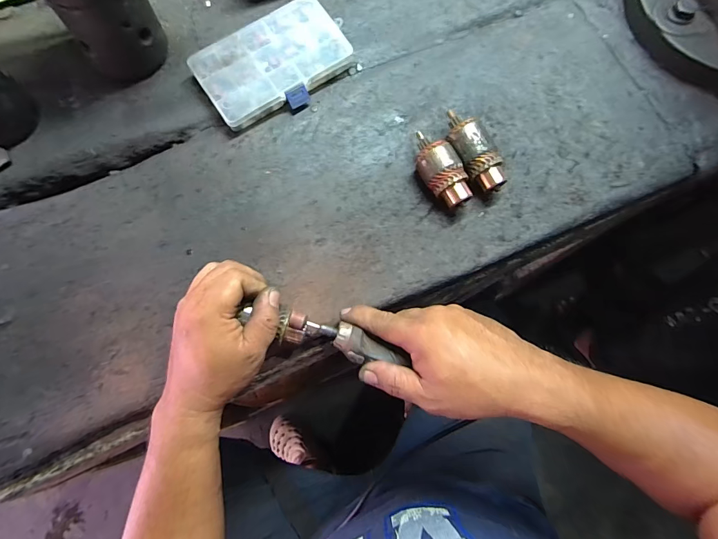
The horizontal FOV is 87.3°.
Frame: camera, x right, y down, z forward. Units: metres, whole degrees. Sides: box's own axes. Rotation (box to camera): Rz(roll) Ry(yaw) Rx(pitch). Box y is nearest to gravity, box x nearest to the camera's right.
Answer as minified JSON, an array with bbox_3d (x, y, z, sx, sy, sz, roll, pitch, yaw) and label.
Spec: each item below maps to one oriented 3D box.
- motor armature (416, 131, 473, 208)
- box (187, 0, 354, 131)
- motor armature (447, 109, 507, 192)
[{"bbox_3d":[0.091,-0.113,0.423,0.045,0.042,0.093,-26,79,-7],"label":"motor armature"},{"bbox_3d":[-0.101,-0.246,0.454,0.177,0.027,0.111,-38,81,-9],"label":"box"},{"bbox_3d":[0.128,-0.134,0.427,0.036,0.048,0.101,-30,80,-8],"label":"motor armature"}]

